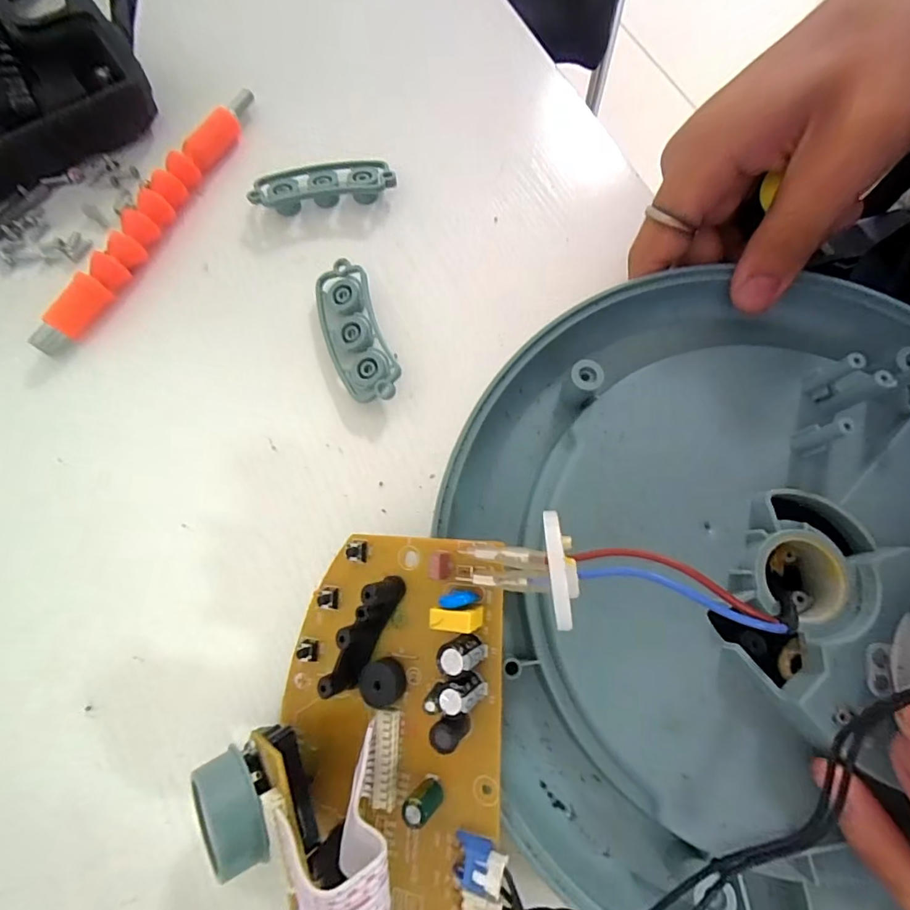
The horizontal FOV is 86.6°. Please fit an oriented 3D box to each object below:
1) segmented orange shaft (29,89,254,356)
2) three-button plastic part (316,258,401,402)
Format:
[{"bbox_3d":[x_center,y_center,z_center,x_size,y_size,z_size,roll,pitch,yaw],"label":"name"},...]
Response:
[{"bbox_3d":[-0.145,-0.118,0.235,0.013,0.015,0.165,23,74,4],"label":"segmented orange shaft"},{"bbox_3d":[-0.047,-0.055,0.222,0.026,0.013,0.070,-19,75,-8],"label":"three-button plastic part"}]

